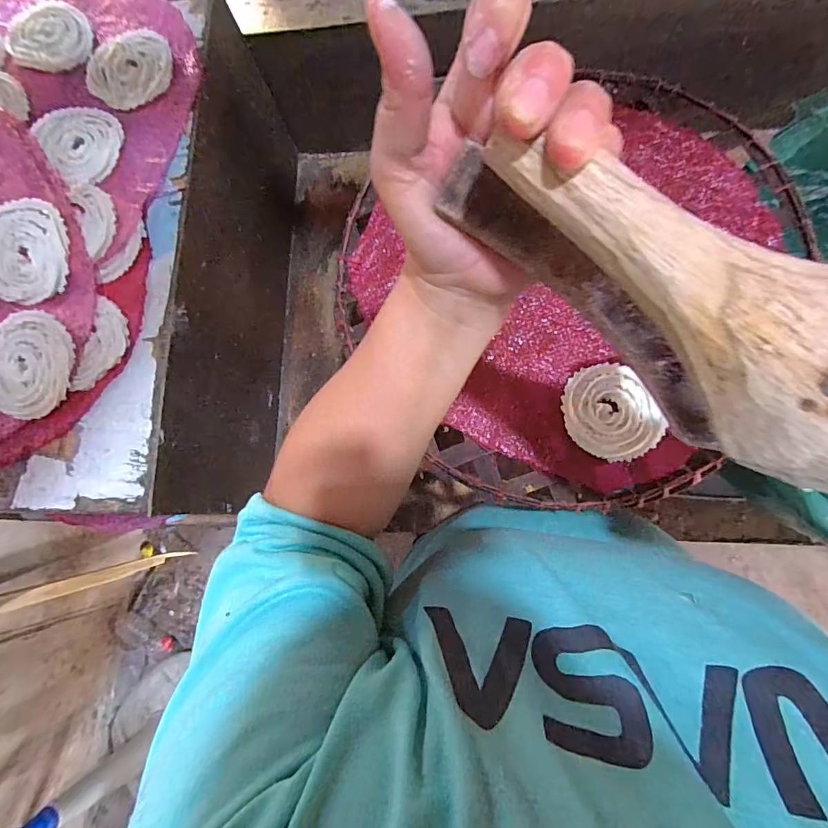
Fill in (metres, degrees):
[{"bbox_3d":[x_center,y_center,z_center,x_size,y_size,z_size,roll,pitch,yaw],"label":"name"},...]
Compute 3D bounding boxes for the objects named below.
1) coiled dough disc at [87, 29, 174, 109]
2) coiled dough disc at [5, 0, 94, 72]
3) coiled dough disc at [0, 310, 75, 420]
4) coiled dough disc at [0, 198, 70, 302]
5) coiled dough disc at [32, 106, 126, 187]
[{"bbox_3d":[-0.269,-0.328,0.431,0.080,0.008,0.075,-1,79,6],"label":"coiled dough disc"},{"bbox_3d":[-0.356,-0.371,0.444,0.075,0.009,0.091,-28,78,1],"label":"coiled dough disc"},{"bbox_3d":[-0.316,-0.041,0.370,0.073,0.007,0.084,13,80,1],"label":"coiled dough disc"},{"bbox_3d":[-0.334,-0.139,0.385,0.083,0.010,0.086,-1,79,6],"label":"coiled dough disc"},{"bbox_3d":[-0.301,-0.251,0.415,0.065,0.008,0.091,-36,82,-7],"label":"coiled dough disc"}]

